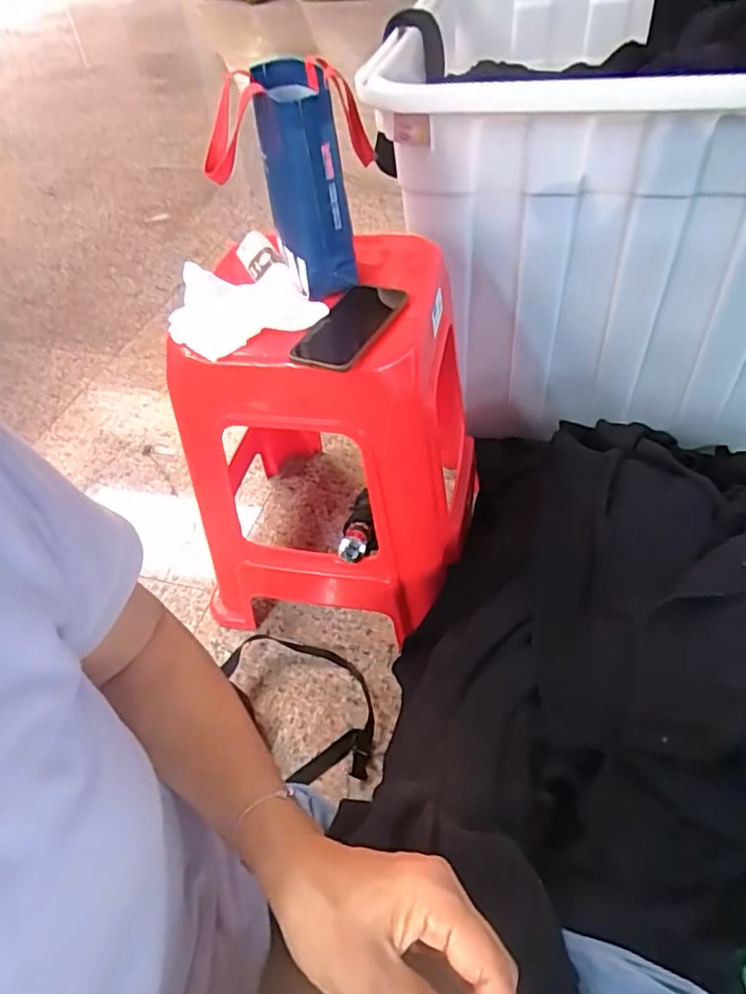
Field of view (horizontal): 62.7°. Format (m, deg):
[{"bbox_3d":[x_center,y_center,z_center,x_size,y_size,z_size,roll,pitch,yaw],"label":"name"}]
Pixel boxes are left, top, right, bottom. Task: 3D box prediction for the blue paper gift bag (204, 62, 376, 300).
[{"bbox_3d":[-0.080,-0.366,0.711,0.079,0.202,0.169,-13,48,-4],"label":"blue paper gift bag"}]

